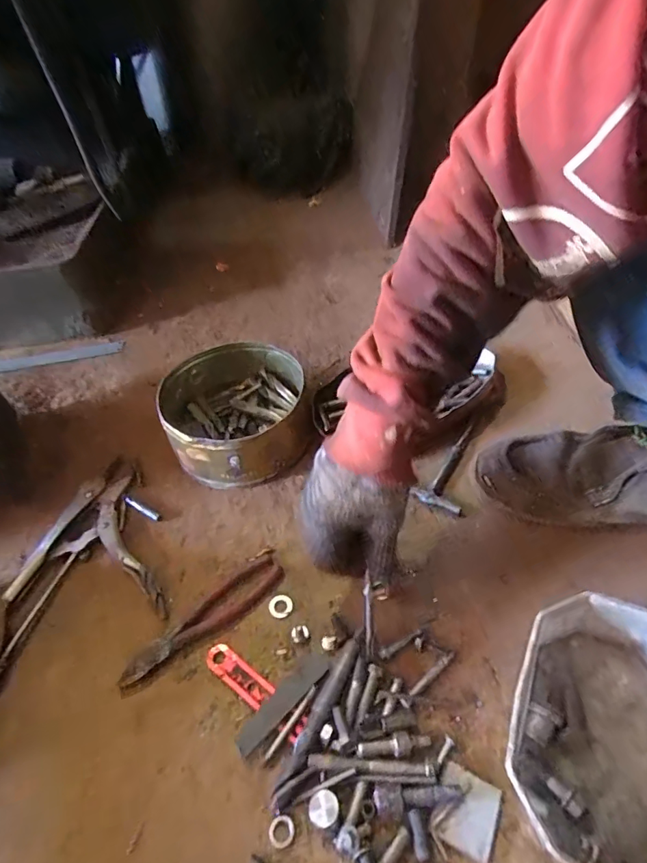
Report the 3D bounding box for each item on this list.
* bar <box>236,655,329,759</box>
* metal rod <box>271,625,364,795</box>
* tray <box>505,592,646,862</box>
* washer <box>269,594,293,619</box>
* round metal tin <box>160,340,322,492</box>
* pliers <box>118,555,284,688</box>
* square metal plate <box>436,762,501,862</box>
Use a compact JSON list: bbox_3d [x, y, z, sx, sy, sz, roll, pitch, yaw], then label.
[{"bbox_3d":[-0.036,0.239,0.408,0.027,0.007,0.097,34,57,32],"label":"bar"},{"bbox_3d":[0.000,0.236,0.398,0.017,0.014,0.136,21,51,23],"label":"metal rod"},{"bbox_3d":[0.212,0.228,0.350,0.125,0.078,0.182,17,49,20],"label":"tray"},{"bbox_3d":[-0.044,0.178,0.472,0.024,0.004,0.023,-4,44,4],"label":"washer"},{"bbox_3d":[-0.110,-0.023,0.613,0.182,0.098,0.182,-3,45,3],"label":"round metal tin"},{"bbox_3d":[-0.115,0.185,0.456,0.173,0.015,0.044,-36,53,-27],"label":"pliers"},{"bbox_3d":[0.108,0.286,0.349,0.044,0.004,0.048,19,52,20],"label":"square metal plate"}]

